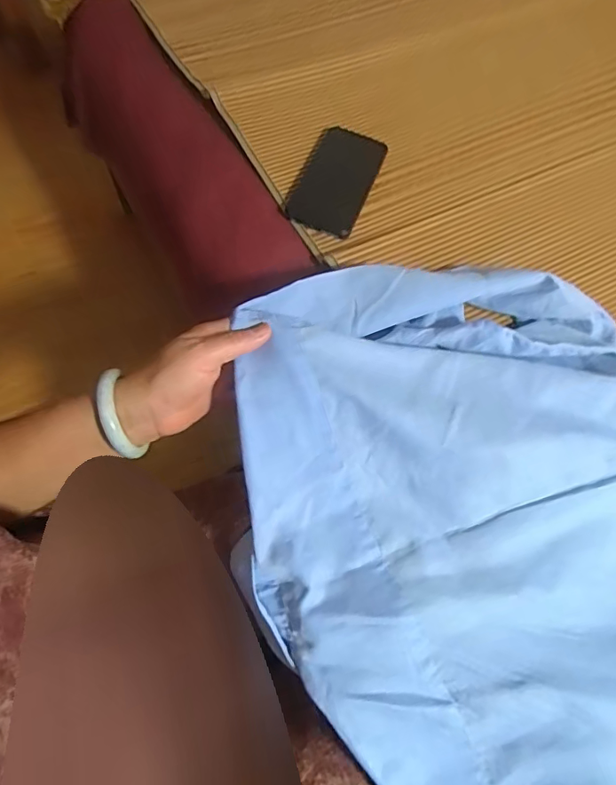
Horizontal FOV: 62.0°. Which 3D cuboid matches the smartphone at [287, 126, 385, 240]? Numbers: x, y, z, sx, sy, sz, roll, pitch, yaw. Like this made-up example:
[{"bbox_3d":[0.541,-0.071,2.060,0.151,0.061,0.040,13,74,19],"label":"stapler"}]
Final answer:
[{"bbox_3d":[0.035,-0.258,0.617,0.085,0.016,0.165,21,67,6],"label":"smartphone"}]

